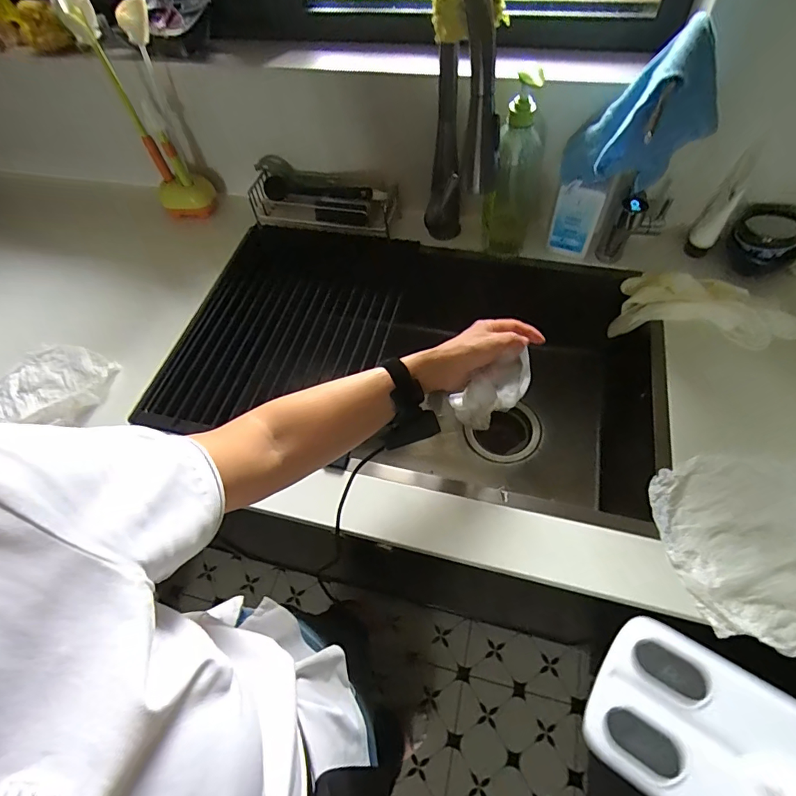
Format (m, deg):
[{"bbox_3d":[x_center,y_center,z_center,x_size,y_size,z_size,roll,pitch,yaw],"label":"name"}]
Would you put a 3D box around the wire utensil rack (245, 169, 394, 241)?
[{"bbox_3d":[-0.138,-0.359,0.812,0.271,0.068,0.094,15,61,12],"label":"wire utensil rack"}]

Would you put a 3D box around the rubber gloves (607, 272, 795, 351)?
[{"bbox_3d":[0.467,-0.121,0.690,0.238,0.090,0.085,24,63,17],"label":"rubber gloves"}]

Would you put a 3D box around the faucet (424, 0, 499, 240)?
[{"bbox_3d":[0.084,-0.335,0.598,0.084,0.353,0.224,-2,58,2],"label":"faucet"}]

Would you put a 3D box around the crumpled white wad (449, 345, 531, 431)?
[{"bbox_3d":[0.134,-0.008,0.605,0.107,0.103,0.054,-16,59,-6],"label":"crumpled white wad"}]

